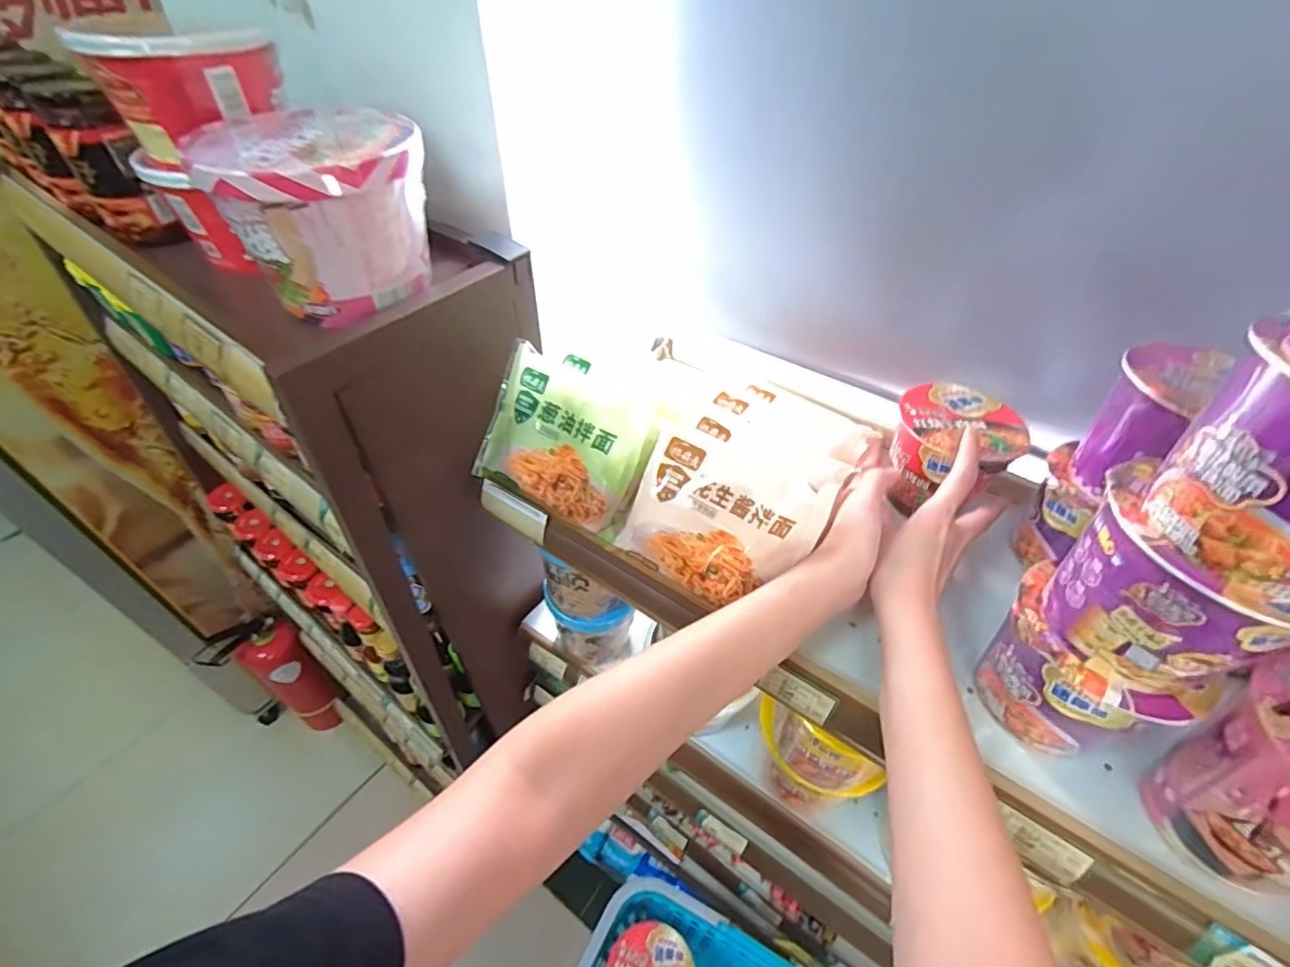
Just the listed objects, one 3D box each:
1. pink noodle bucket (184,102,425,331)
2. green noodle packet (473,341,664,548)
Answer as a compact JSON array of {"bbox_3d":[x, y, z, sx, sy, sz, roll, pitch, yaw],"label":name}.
[{"bbox_3d":[-0.243,-0.209,0.422,0.140,0.106,0.164,-28,53,-25],"label":"pink noodle bucket"},{"bbox_3d":[-0.076,-0.038,0.501,0.163,0.126,0.033,31,17,24],"label":"green noodle packet"}]

